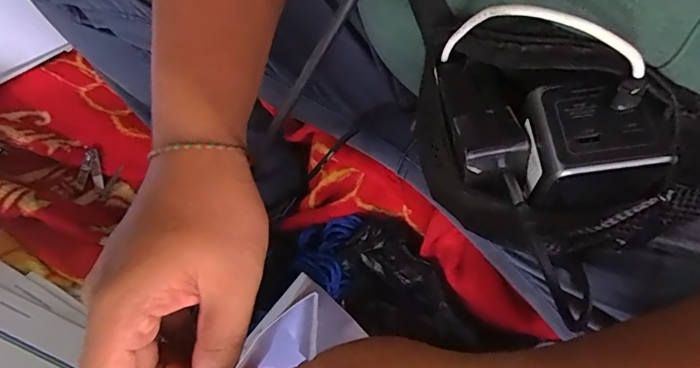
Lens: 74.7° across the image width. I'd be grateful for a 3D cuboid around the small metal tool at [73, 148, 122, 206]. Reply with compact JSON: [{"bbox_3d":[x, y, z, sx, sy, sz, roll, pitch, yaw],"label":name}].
[{"bbox_3d":[-0.358,-0.005,0.644,0.056,0.018,0.073,21,70,6],"label":"small metal tool"}]

